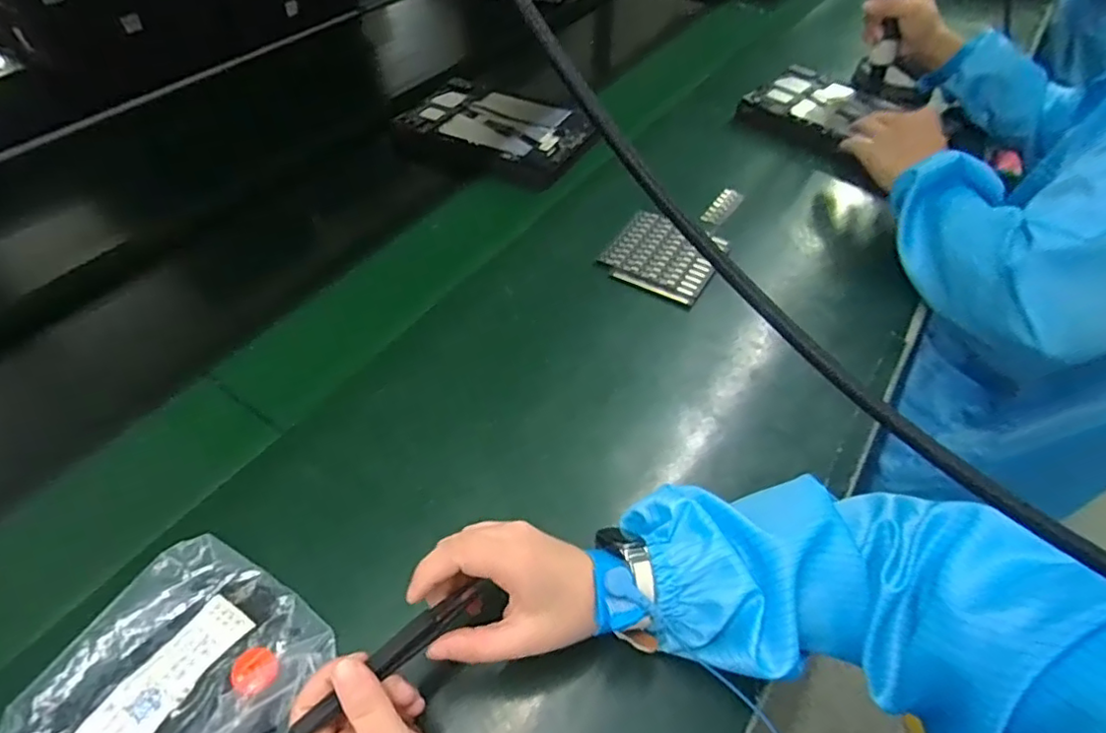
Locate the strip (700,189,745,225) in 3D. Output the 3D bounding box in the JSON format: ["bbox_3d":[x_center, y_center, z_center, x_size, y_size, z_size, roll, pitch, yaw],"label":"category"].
[{"bbox_3d":[0.194,-0.182,0.662,0.025,0.011,0.060,31,56,23],"label":"strip"}]

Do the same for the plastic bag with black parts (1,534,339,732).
[{"bbox_3d":[-0.206,0.192,0.332,0.172,0.023,0.141,26,54,19],"label":"plastic bag with black parts"}]

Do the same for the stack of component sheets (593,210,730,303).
[{"bbox_3d":[0.114,-0.115,0.599,0.109,0.013,0.106,26,54,19],"label":"stack of component sheets"}]

